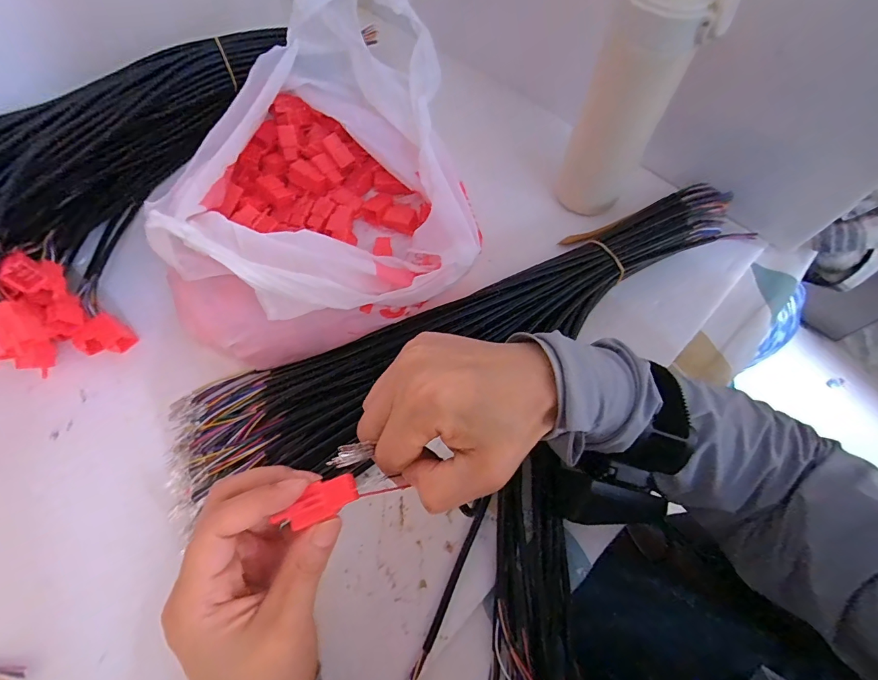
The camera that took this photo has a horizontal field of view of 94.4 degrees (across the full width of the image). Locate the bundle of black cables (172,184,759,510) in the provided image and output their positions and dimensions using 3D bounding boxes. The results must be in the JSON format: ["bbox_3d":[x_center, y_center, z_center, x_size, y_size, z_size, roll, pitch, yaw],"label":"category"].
[{"bbox_3d":[0.044,-0.013,0.331,0.502,0.043,0.093,-21,64,-11],"label":"bundle of black cables"}]

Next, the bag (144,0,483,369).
[{"bbox_3d":[-0.103,-0.142,0.339,0.237,0.103,0.292,-11,62,-6],"label":"bag"}]

